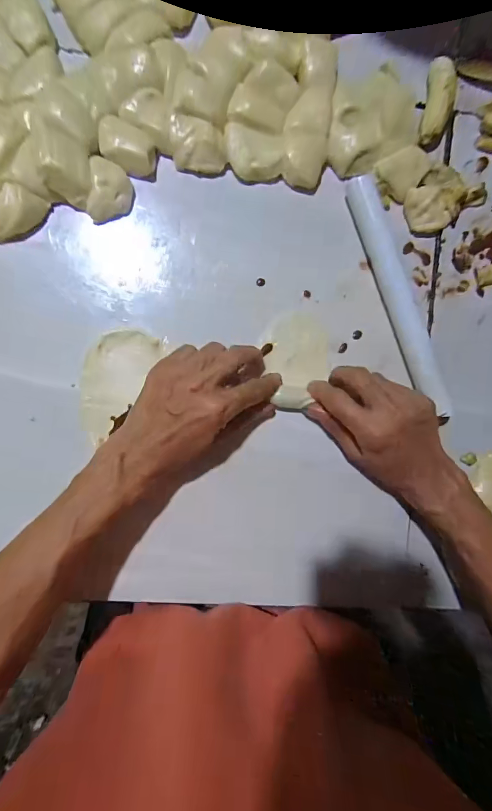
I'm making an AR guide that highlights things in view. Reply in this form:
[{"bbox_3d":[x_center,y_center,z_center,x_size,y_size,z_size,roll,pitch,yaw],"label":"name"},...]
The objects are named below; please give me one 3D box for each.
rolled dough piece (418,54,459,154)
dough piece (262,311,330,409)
[{"bbox_3d":[0.180,-0.286,0.348,0.025,0.022,0.081,6,93,-5],"label":"rolled dough piece"},{"bbox_3d":[0.050,-0.044,0.357,0.058,0.021,0.090,3,93,-5],"label":"dough piece"}]

